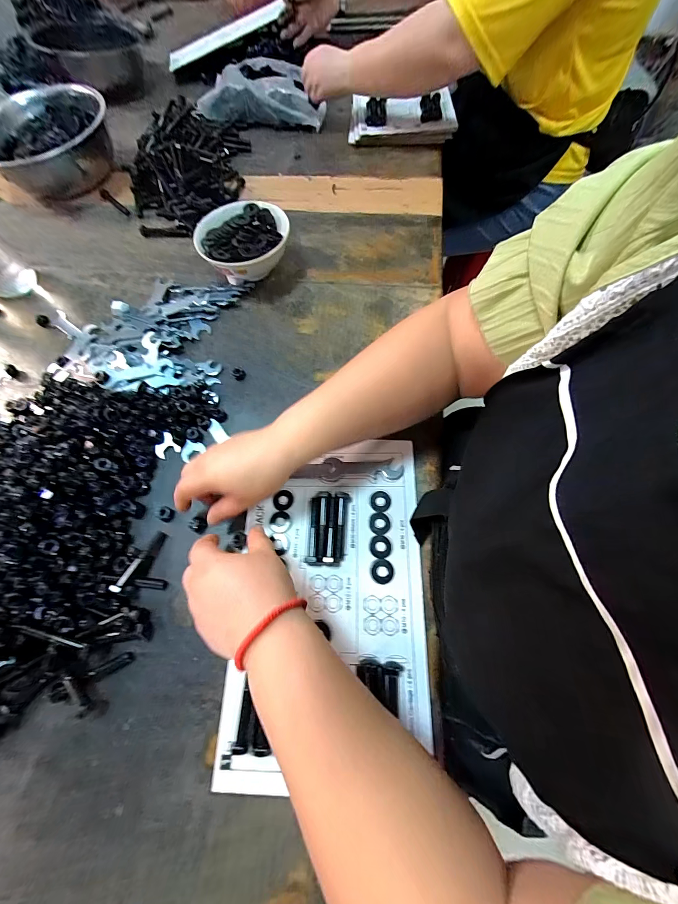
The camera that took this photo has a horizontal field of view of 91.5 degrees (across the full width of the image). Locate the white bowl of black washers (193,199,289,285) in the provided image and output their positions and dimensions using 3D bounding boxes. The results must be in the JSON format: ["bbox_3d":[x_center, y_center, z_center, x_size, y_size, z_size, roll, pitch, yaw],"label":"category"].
[{"bbox_3d":[-0.142,-0.312,0.514,0.136,0.065,0.138,-1,67,2],"label":"white bowl of black washers"}]

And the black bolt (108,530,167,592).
[{"bbox_3d":[-0.215,0.118,0.356,0.013,0.008,0.071,23,50,12],"label":"black bolt"}]

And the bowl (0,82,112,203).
[{"bbox_3d":[-0.543,-0.573,0.624,0.184,0.093,0.192,-8,67,-1],"label":"bowl"}]

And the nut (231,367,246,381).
[{"bbox_3d":[-0.139,-0.108,0.458,0.017,0.006,0.021,-27,68,-8],"label":"nut"}]

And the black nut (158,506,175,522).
[{"bbox_3d":[-0.202,0.073,0.386,0.018,0.006,0.017,5,67,5],"label":"black nut"}]

